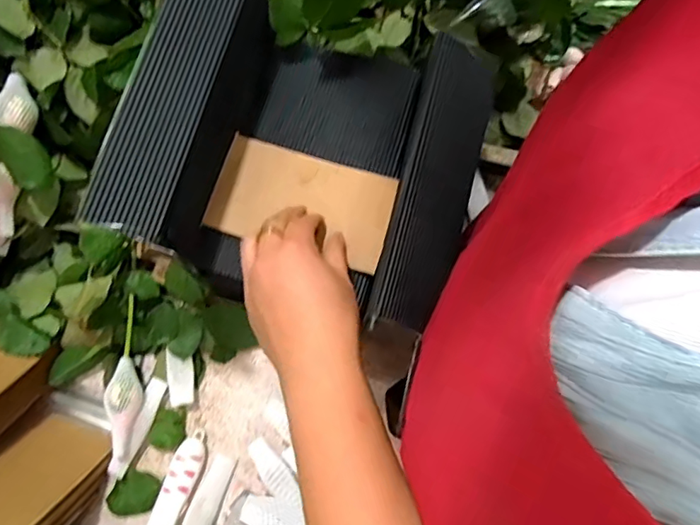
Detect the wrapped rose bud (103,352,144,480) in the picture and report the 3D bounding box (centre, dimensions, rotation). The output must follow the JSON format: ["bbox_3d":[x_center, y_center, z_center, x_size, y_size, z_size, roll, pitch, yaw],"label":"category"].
[{"bbox_3d":[-0.206,0.137,0.466,0.032,0.030,0.099,11,74,2],"label":"wrapped rose bud"}]

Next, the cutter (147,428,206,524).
[{"bbox_3d":[-0.159,0.217,0.465,0.032,0.009,0.131,22,75,5],"label":"cutter"}]

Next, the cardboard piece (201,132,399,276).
[{"bbox_3d":[-0.037,-0.048,0.408,0.136,0.006,0.079,16,75,3],"label":"cardboard piece"}]

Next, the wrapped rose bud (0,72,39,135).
[{"bbox_3d":[-0.298,-0.140,0.470,0.032,0.028,0.049,13,81,-14],"label":"wrapped rose bud"}]

